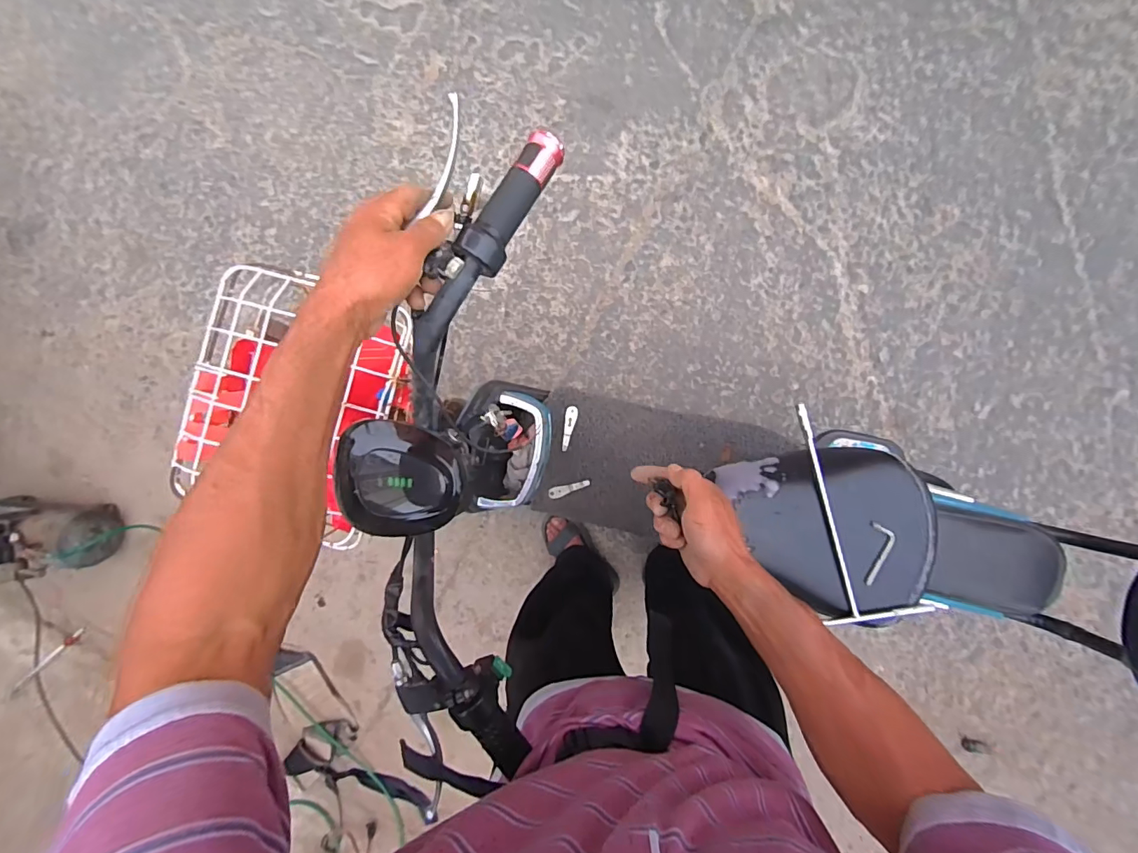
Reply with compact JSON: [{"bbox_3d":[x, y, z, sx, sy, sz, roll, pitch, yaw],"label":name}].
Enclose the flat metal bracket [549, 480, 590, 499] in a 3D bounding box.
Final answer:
[{"bbox_3d":[0.001,0.142,1.080,0.097,0.008,0.025,-14,88,5],"label":"flat metal bracket"}]

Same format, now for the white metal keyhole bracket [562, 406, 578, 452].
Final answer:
[{"bbox_3d":[0.002,0.005,1.073,0.026,0.004,0.100,7,90,6],"label":"white metal keyhole bracket"}]

